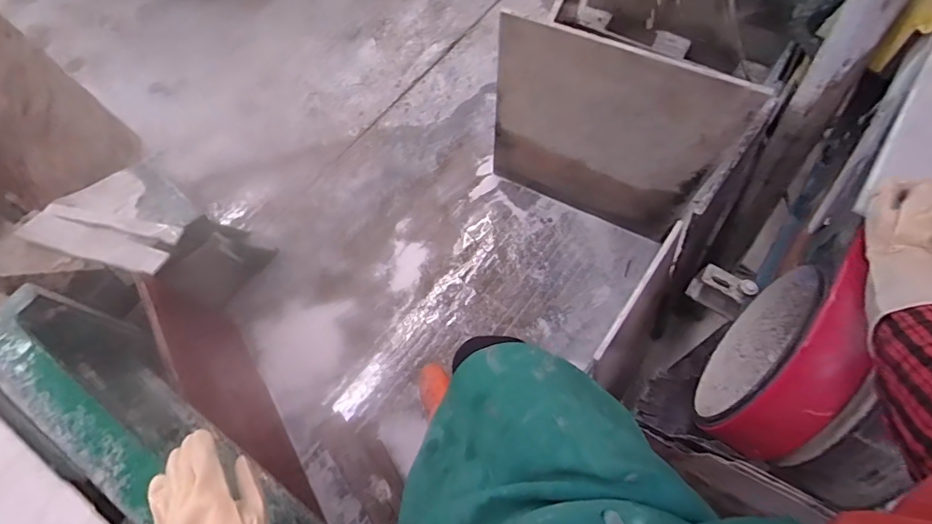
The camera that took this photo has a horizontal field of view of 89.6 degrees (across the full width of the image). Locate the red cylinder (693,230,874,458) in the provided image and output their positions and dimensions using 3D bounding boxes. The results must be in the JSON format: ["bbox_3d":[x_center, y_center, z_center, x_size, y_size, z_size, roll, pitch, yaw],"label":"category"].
[{"bbox_3d":[0.444,0.135,0.663,0.103,0.275,0.284,33,70,13],"label":"red cylinder"}]

